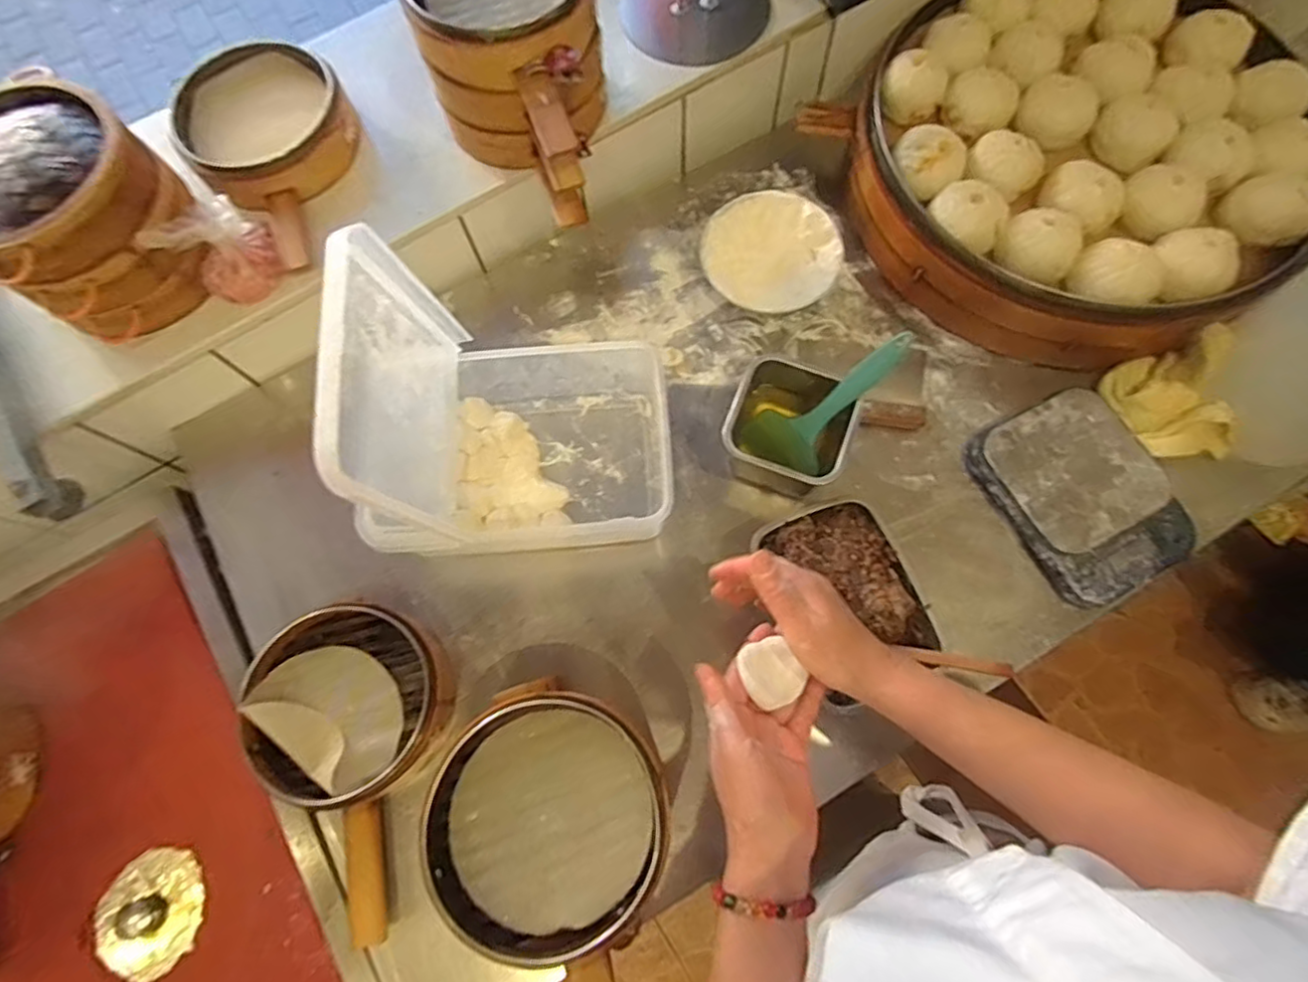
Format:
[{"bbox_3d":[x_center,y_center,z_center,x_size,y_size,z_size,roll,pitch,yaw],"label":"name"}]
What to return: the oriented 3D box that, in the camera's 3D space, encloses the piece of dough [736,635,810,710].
[{"bbox_3d":[0.087,0.132,0.473,0.041,0.013,0.045,-28,74,-7],"label":"piece of dough"}]

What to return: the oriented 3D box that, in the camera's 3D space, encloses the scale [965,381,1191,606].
[{"bbox_3d":[0.443,0.004,0.670,0.155,0.035,0.201,-25,73,-6],"label":"scale"}]

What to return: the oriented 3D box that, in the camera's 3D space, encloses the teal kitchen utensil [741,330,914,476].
[{"bbox_3d":[0.176,-0.080,0.638,0.193,0.029,0.077,-37,69,37],"label":"teal kitchen utensil"}]

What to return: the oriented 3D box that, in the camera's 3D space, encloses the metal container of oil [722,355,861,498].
[{"bbox_3d":[0.137,-0.061,0.671,0.119,0.093,0.120,21,74,8],"label":"metal container of oil"}]

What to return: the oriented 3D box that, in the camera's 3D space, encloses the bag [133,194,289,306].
[{"bbox_3d":[-0.422,-0.248,0.637,0.065,0.094,0.099,17,74,7],"label":"bag"}]

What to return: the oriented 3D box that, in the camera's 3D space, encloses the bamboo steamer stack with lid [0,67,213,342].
[{"bbox_3d":[-0.549,-0.263,0.619,0.182,0.137,0.175,41,78,13],"label":"bamboo steamer stack with lid"}]

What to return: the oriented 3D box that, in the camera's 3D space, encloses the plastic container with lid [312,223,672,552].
[{"bbox_3d":[-0.125,-0.063,0.569,0.270,0.312,0.201,-4,72,0],"label":"plastic container with lid"}]

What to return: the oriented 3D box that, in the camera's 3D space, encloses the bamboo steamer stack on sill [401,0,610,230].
[{"bbox_3d":[-0.135,-0.417,0.650,0.177,0.136,0.264,-12,72,-2],"label":"bamboo steamer stack on sill"}]

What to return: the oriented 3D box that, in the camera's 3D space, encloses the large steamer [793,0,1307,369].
[{"bbox_3d":[0.478,-0.388,0.746,0.468,0.117,0.468,-1,72,2],"label":"large steamer"}]

